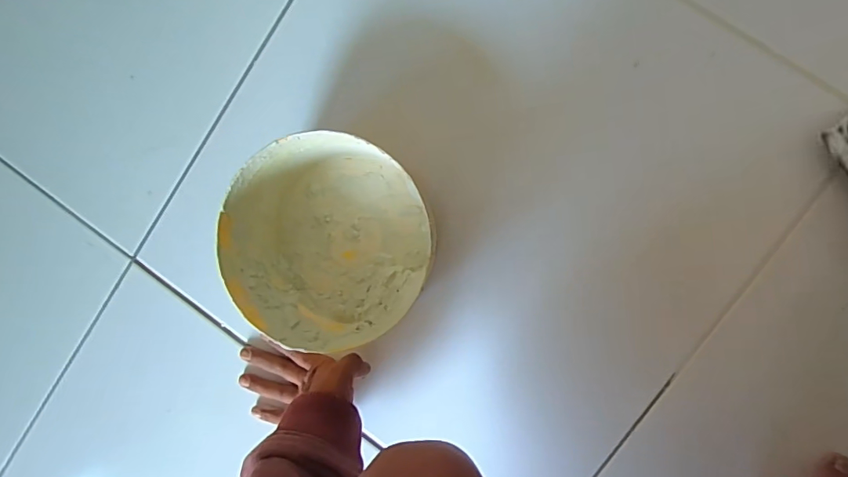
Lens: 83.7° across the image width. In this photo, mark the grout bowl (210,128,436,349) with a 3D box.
[{"bbox_3d":[-0.084,0.004,0.417,0.145,0.098,0.162,-21,89,9],"label":"grout bowl"}]

